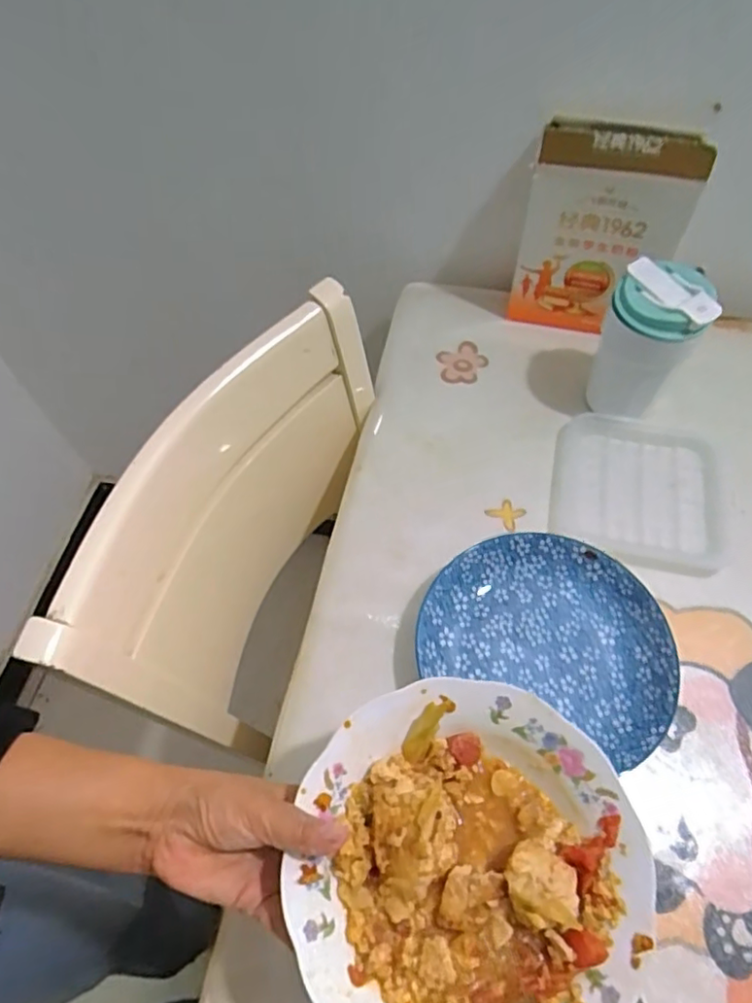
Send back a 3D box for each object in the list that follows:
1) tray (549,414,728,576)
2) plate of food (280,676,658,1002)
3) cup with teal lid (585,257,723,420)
[{"bbox_3d":[0.253,-0.012,0.581,0.155,0.028,0.157,8,61,8],"label":"tray"},{"bbox_3d":[0.050,0.200,0.335,0.187,0.038,0.184,-2,54,3],"label":"plate of food"},{"bbox_3d":[0.256,-0.145,0.579,0.083,0.138,0.081,-2,58,3],"label":"cup with teal lid"}]

